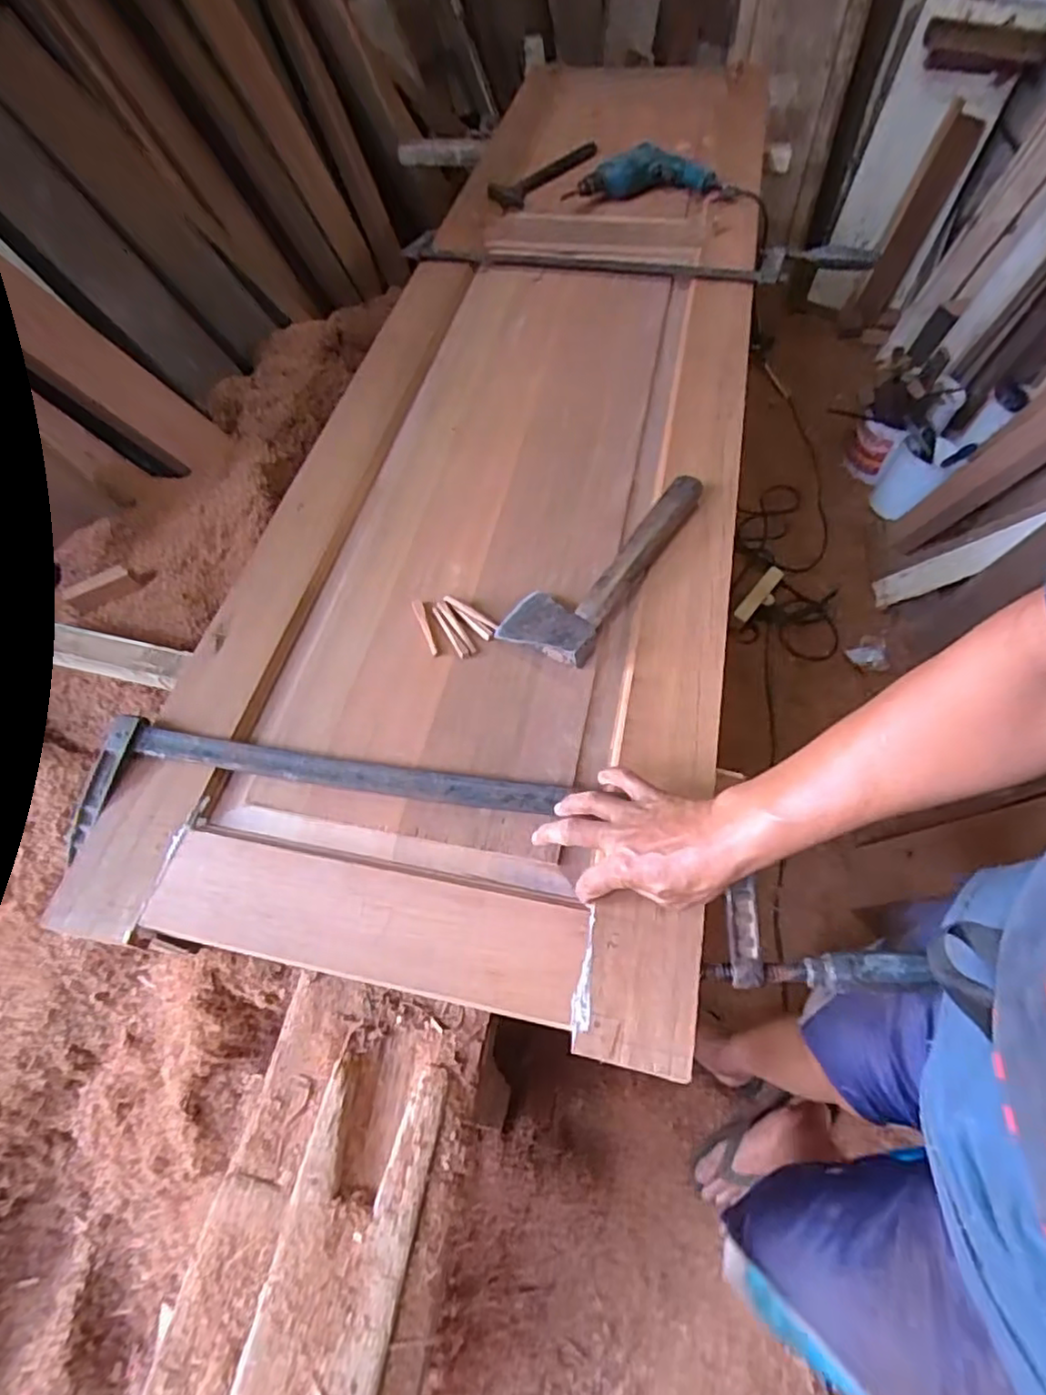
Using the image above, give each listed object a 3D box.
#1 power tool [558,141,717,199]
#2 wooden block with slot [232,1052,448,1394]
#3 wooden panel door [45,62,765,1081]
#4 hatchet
[{"bbox_3d":[0.240,-1.066,1.320,0.302,0.064,0.119,0,58,0],"label":"power tool"},{"bbox_3d":[-0.143,0.437,0.518,0.106,0.018,0.253,10,59,6],"label":"wooden block with slot"},{"bbox_3d":[0.038,-0.553,1.038,0.617,0.067,1.899,9,60,9],"label":"wooden panel door"},{"bbox_3d":[0.101,-0.169,0.777,0.104,0.060,0.310,30,63,17],"label":"hatchet"}]

